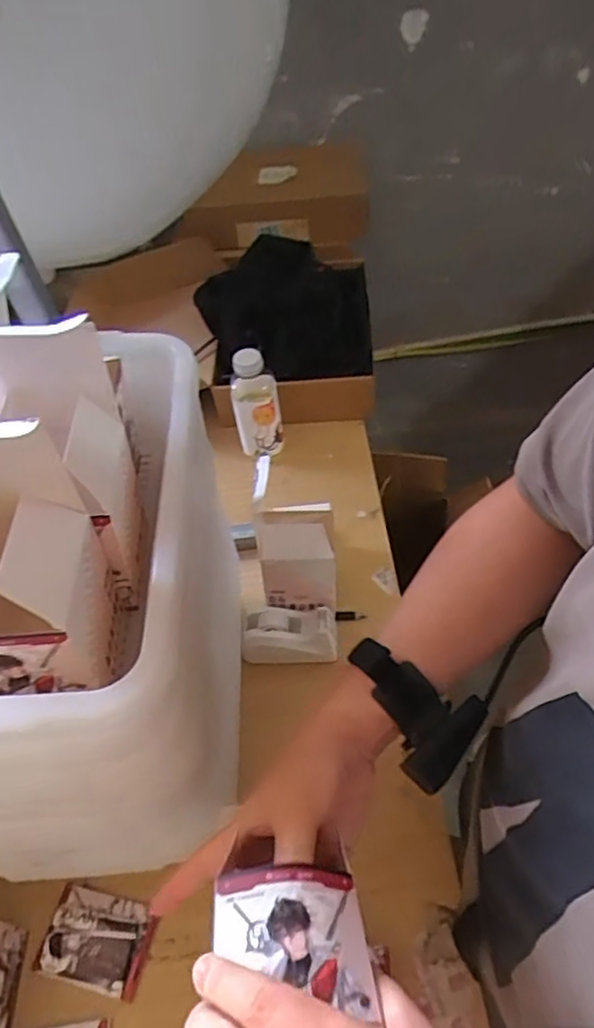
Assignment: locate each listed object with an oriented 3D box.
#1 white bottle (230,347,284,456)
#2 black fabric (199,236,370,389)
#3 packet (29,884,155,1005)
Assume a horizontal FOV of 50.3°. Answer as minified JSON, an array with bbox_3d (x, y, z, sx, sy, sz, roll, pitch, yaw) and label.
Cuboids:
[{"bbox_3d":[-0.059,-0.155,0.931,0.066,0.175,0.054,-5,50,2],"label":"white bottle"},{"bbox_3d":[-0.018,-0.339,1.044,0.278,0.114,0.336,-8,50,0],"label":"black fabric"},{"bbox_3d":[-0.188,0.398,0.595,0.098,0.010,0.074,10,52,9],"label":"packet"}]

